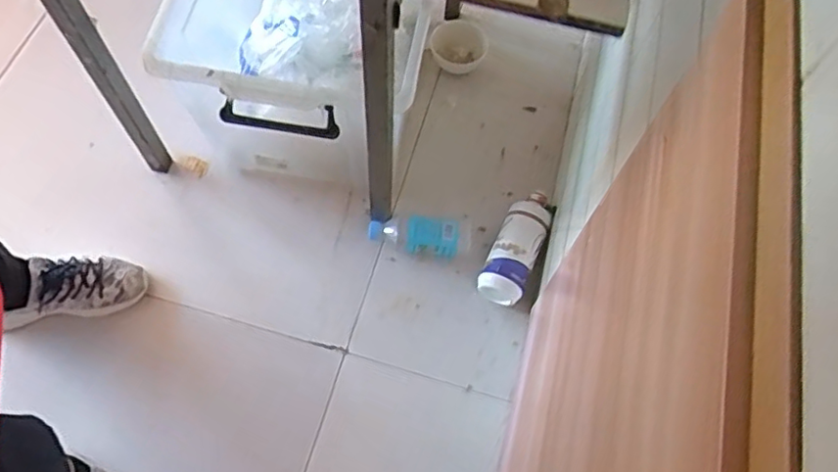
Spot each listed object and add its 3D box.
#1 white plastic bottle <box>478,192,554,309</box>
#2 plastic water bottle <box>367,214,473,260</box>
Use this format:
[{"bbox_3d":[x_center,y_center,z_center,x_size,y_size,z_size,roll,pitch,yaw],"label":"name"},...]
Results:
[{"bbox_3d":[0.171,0.020,1.070,0.079,0.079,0.208,24,68,9],"label":"white plastic bottle"},{"bbox_3d":[0.001,-0.001,1.087,0.177,0.055,0.071,16,67,6],"label":"plastic water bottle"}]

